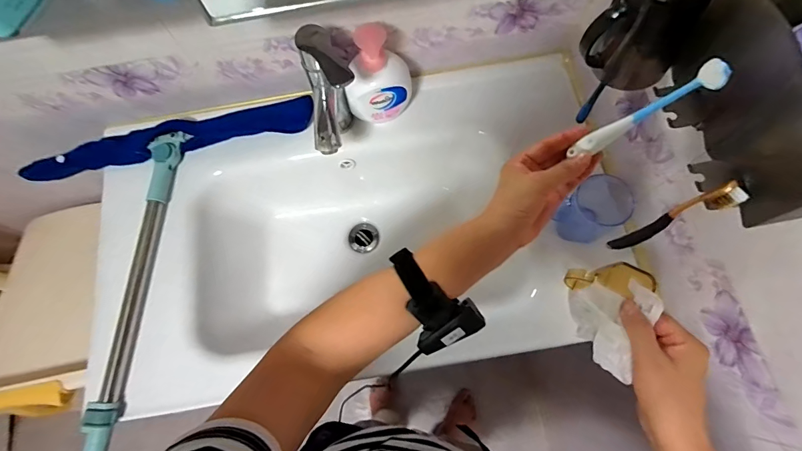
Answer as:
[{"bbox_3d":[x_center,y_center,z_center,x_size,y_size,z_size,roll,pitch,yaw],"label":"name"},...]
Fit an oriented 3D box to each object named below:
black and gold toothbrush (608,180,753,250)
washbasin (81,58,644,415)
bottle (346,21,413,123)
[{"bbox_3d":[0.251,0.000,0.378,0.013,0.176,0.024,-20,71,-5],"label":"black and gold toothbrush"},{"bbox_3d":[-0.039,0.016,0.682,0.832,0.204,0.524,-10,70,-1],"label":"washbasin"},{"bbox_3d":[-0.034,-0.217,0.582,0.099,0.153,0.057,-14,71,-3],"label":"bottle"}]

